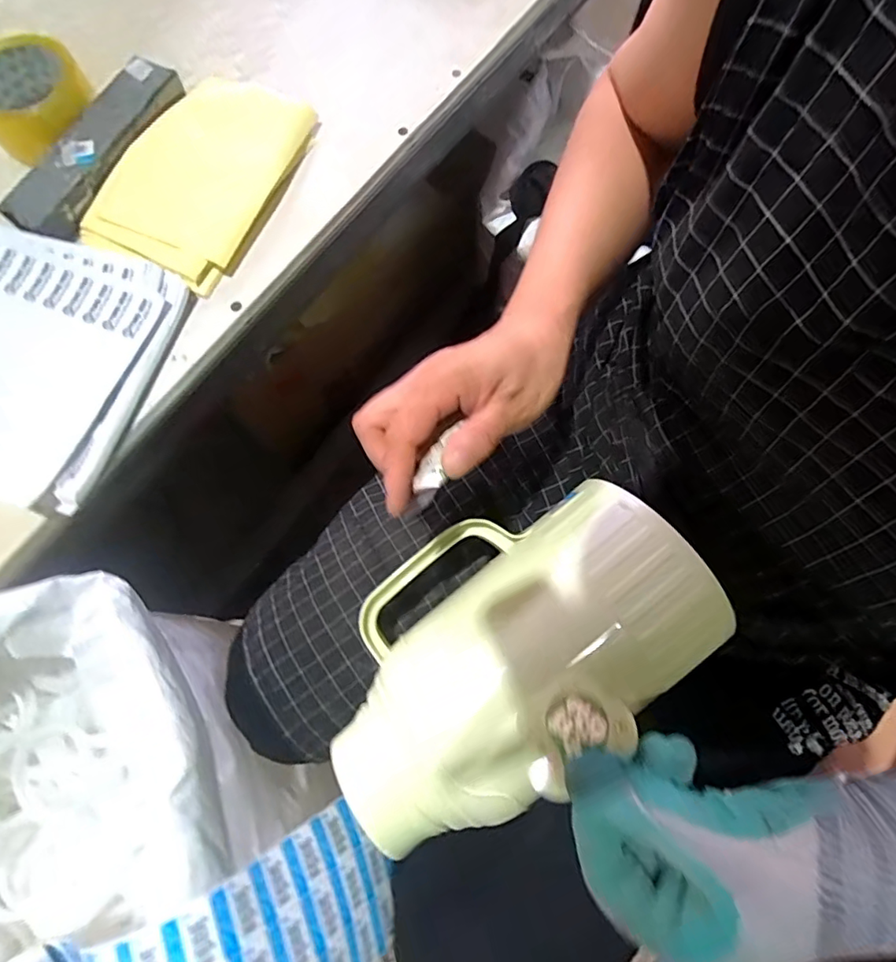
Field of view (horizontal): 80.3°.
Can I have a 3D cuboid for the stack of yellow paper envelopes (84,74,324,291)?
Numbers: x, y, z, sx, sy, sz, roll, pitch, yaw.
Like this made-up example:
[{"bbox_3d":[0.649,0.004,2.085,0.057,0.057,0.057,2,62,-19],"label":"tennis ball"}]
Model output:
[{"bbox_3d":[-0.225,-0.294,0.493,0.143,0.012,0.226,25,76,6],"label":"stack of yellow paper envelopes"}]

